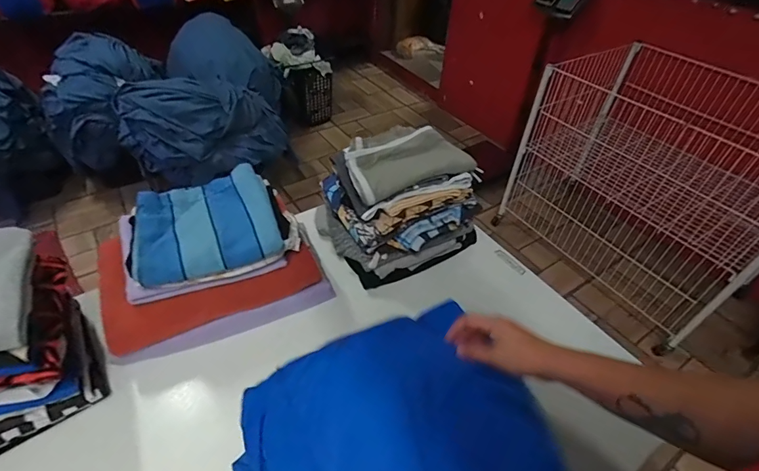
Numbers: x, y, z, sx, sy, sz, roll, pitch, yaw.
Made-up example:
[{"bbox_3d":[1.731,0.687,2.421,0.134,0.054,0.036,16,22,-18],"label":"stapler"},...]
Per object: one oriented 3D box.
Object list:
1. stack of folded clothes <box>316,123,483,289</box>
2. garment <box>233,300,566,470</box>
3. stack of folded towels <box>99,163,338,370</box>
[{"bbox_3d":[0.039,-0.069,0.759,0.250,0.218,0.203,-23,50,-25],"label":"stack of folded clothes"},{"bbox_3d":[0.008,0.260,0.532,0.371,0.071,0.281,-16,47,-19],"label":"garment"},{"bbox_3d":[-0.278,0.040,0.673,0.344,0.205,0.171,-15,47,-18],"label":"stack of folded towels"}]

